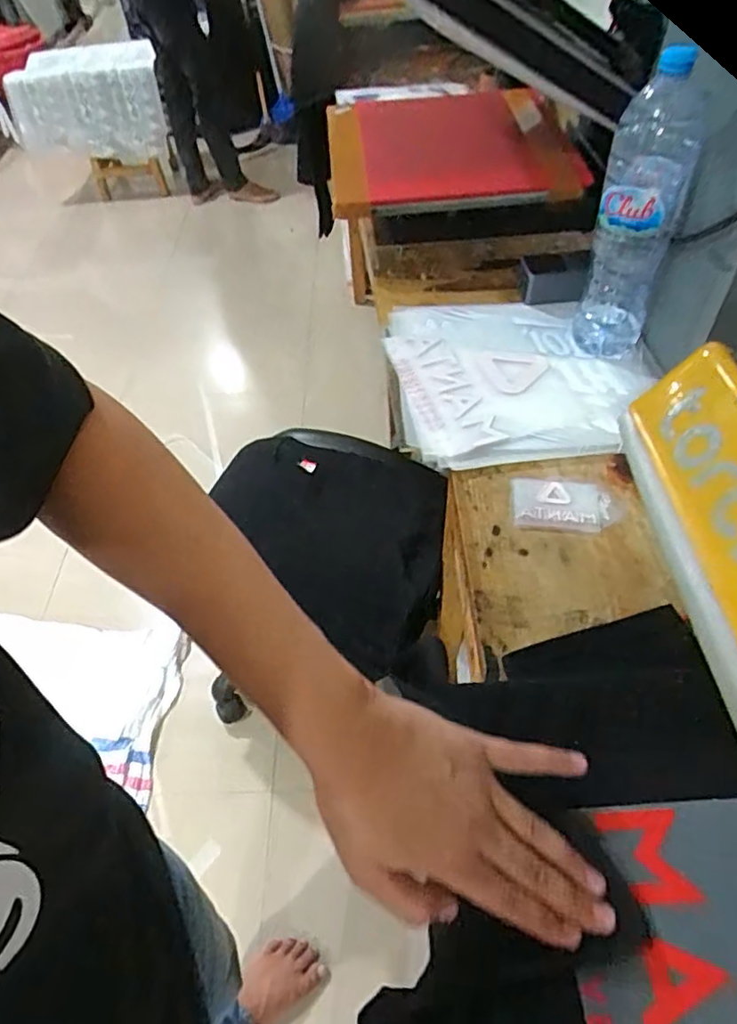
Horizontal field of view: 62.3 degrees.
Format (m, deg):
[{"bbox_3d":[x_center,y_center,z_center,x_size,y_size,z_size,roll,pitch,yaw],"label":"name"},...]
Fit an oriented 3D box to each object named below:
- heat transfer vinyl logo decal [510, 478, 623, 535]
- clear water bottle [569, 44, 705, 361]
[{"bbox_3d":[0.211,-0.008,0.653,0.111,0.007,0.069,4,53,8],"label":"heat transfer vinyl logo decal"},{"bbox_3d":[0.292,-0.309,0.681,0.085,0.306,0.067,17,55,17],"label":"clear water bottle"}]

